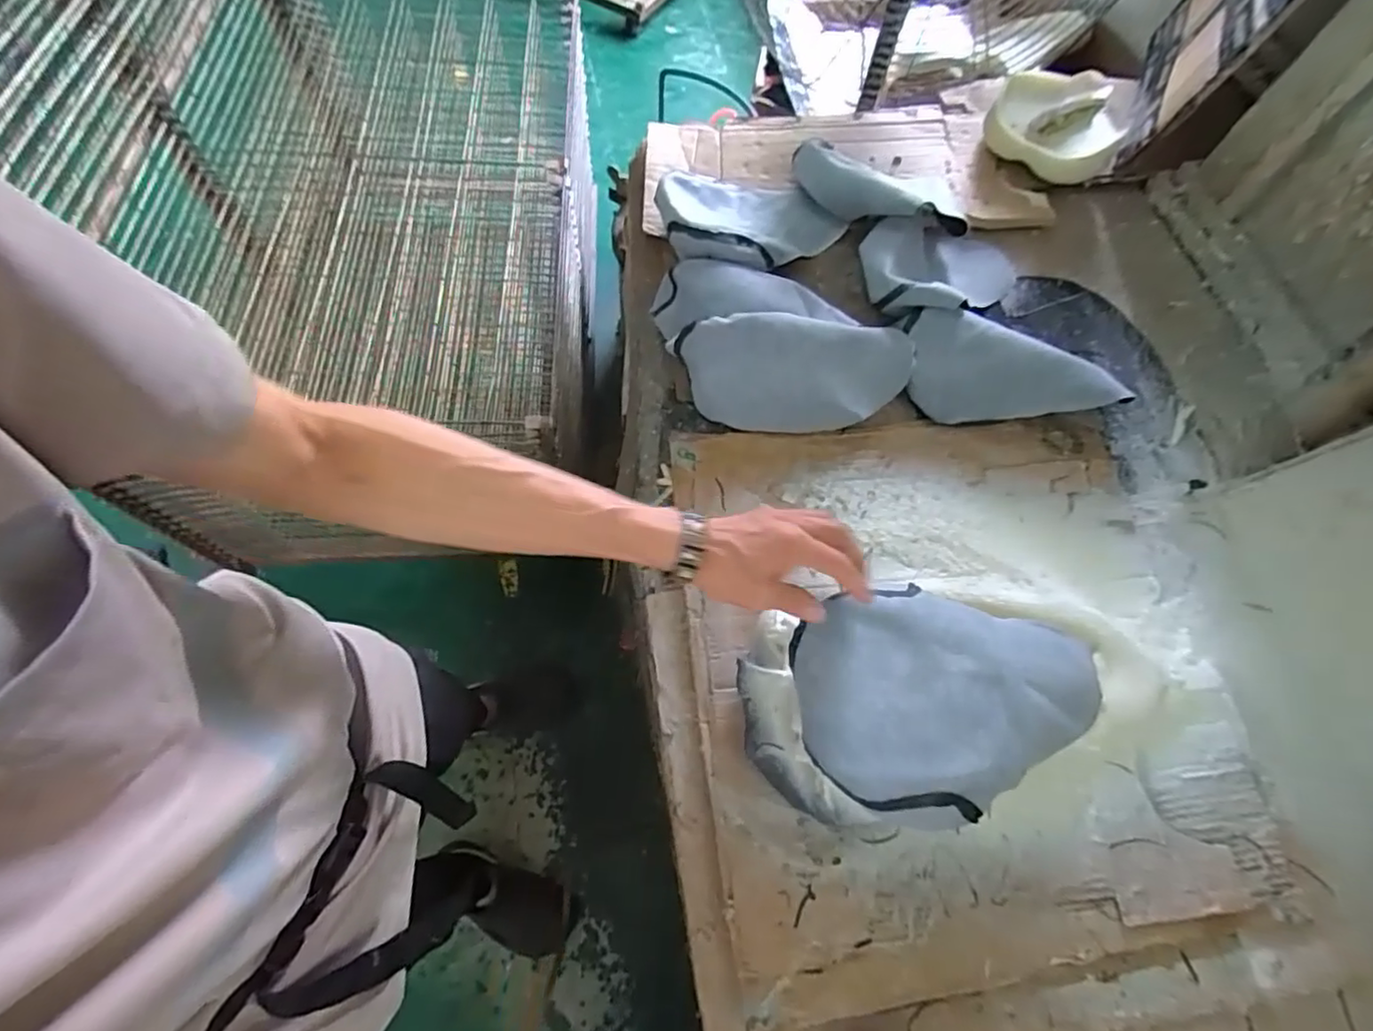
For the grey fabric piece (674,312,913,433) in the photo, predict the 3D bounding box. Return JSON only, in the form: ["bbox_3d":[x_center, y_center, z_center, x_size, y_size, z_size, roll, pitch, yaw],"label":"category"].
[{"bbox_3d":[0.134,-0.179,0.782,0.296,0.143,0.057,1,20,2],"label":"grey fabric piece"}]

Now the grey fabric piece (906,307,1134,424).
[{"bbox_3d":[0.399,-0.176,0.767,0.231,0.026,0.128,10,100,16],"label":"grey fabric piece"}]

